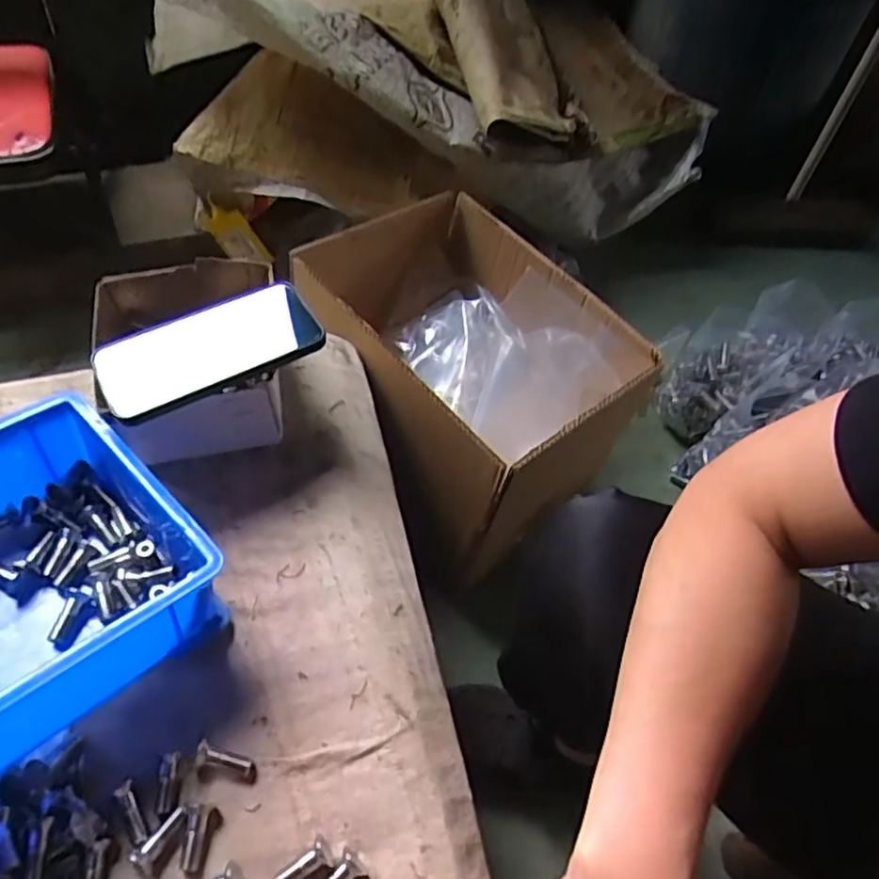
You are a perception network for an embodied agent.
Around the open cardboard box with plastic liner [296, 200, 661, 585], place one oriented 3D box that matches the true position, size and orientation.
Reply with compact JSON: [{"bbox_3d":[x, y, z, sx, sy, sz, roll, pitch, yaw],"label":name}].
[{"bbox_3d":[0.028,-0.100,0.722,0.258,0.166,0.353,-31,63,-22],"label":"open cardboard box with plastic liner"}]

